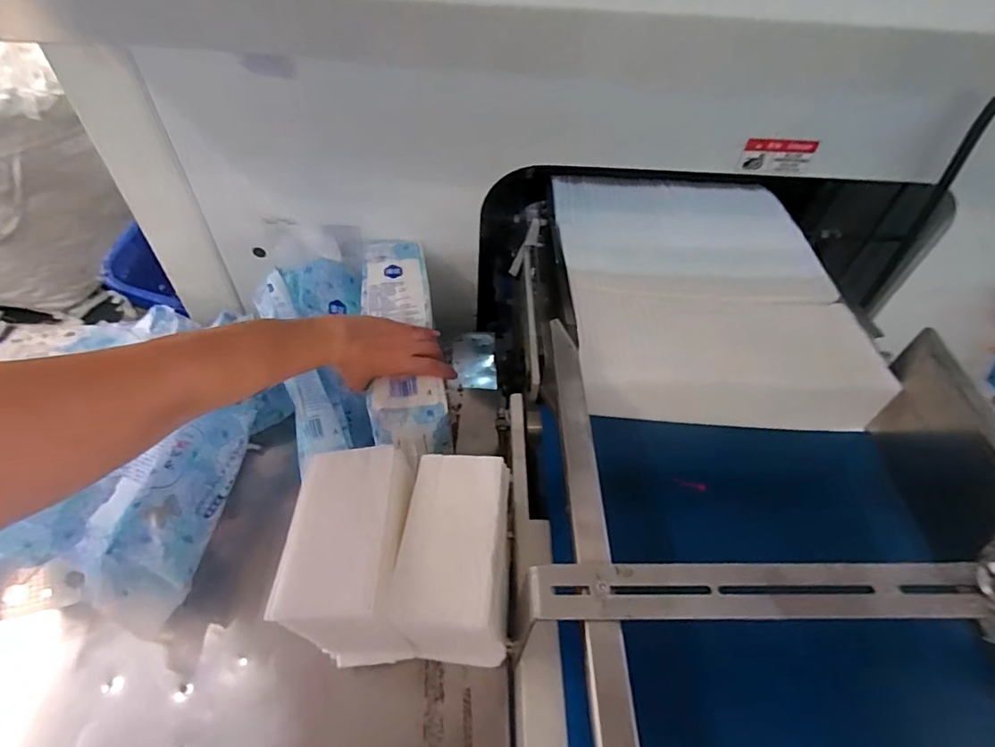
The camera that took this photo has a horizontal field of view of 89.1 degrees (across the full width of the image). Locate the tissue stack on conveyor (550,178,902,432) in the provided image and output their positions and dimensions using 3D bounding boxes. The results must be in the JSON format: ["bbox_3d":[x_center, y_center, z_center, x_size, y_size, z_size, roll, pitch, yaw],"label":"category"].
[{"bbox_3d":[0.286,-0.133,0.765,0.369,0.092,0.462,1,50,-4],"label":"tissue stack on conveyor"}]

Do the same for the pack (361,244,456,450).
[{"bbox_3d":[-0.131,-0.055,0.661,0.098,0.052,0.345,-8,53,-11],"label":"pack"}]

